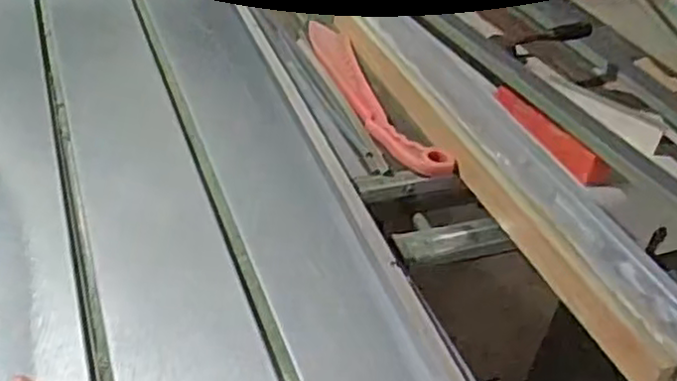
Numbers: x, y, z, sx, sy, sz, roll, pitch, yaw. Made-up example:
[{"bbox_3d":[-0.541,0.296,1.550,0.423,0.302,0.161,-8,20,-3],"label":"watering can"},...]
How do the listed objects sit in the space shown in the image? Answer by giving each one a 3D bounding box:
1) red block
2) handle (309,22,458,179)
[{"bbox_3d":[0.234,-0.066,0.790,0.018,0.031,0.178,-16,45,-27],"label":"red block"},{"bbox_3d":[0.035,-0.137,0.933,0.071,0.012,0.372,-15,45,-20],"label":"handle"}]

